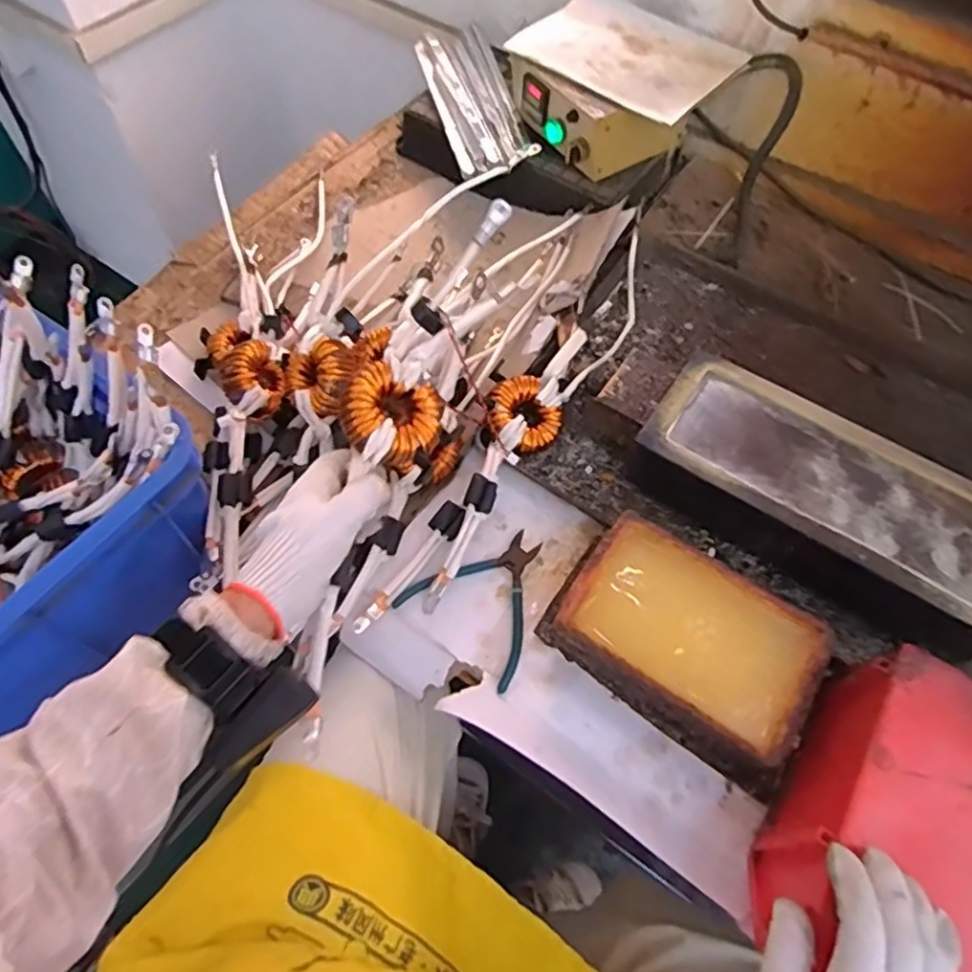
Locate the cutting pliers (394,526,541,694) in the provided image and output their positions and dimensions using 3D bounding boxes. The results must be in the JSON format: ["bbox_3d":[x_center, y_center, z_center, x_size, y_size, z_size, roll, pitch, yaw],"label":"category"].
[{"bbox_3d":[0.006,0.099,0.614,0.126,0.009,0.133,36,65,17],"label":"cutting pliers"}]

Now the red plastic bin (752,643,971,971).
[{"bbox_3d":[0.301,0.248,0.469,0.149,0.115,0.226,30,64,14],"label":"red plastic bin"}]

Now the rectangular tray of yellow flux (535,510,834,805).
[{"bbox_3d":[0.170,0.132,0.567,0.212,0.071,0.137,32,64,15],"label":"rectangular tray of yellow flux"}]

